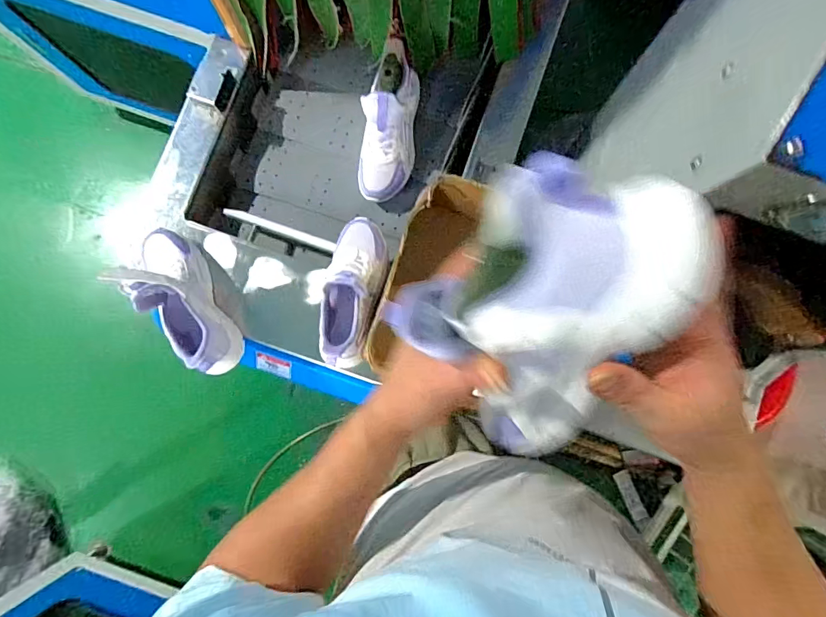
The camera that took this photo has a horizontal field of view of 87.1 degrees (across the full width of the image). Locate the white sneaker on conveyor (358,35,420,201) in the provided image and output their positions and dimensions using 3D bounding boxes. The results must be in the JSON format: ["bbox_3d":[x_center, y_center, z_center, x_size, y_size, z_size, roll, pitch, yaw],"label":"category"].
[{"bbox_3d":[-0.038,-0.323,0.769,0.091,0.109,0.256,9,104,0],"label":"white sneaker on conveyor"}]

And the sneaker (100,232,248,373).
[{"bbox_3d":[-0.363,-0.013,0.674,0.086,0.167,0.250,-28,86,-3],"label":"sneaker"}]

